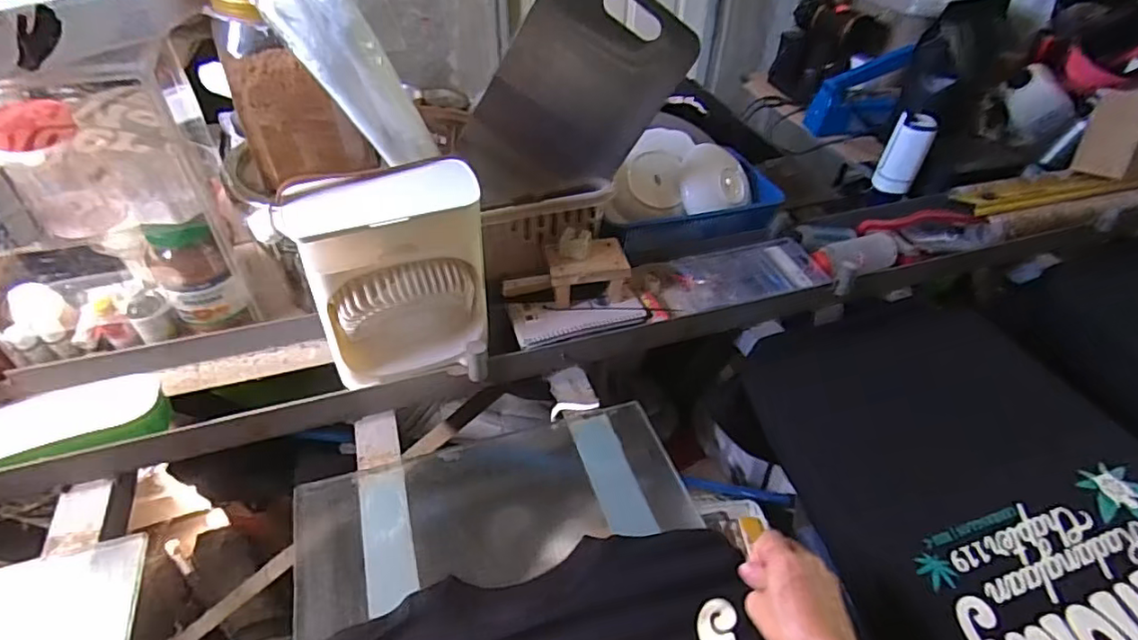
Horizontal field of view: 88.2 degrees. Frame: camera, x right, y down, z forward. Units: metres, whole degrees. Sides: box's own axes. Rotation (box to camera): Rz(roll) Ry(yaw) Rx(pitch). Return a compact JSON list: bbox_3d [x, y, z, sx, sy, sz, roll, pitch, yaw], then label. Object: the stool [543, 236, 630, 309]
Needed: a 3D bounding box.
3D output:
[{"bbox_3d":[0.025,-0.065,0.818,0.107,0.067,0.076,-7,44,-9],"label":"stool"}]

